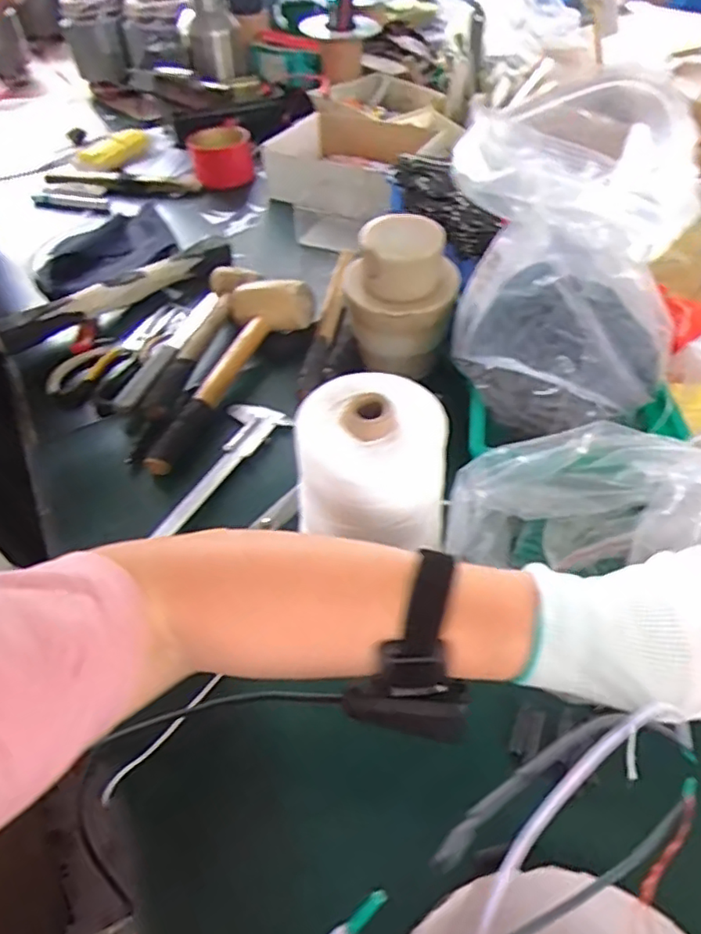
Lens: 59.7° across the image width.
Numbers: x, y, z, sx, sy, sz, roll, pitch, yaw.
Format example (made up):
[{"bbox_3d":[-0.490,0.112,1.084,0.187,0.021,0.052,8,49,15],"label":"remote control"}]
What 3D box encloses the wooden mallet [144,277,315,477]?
[{"bbox_3d":[-0.149,-0.114,0.660,0.099,0.050,0.279,21,52,21],"label":"wooden mallet"}]

